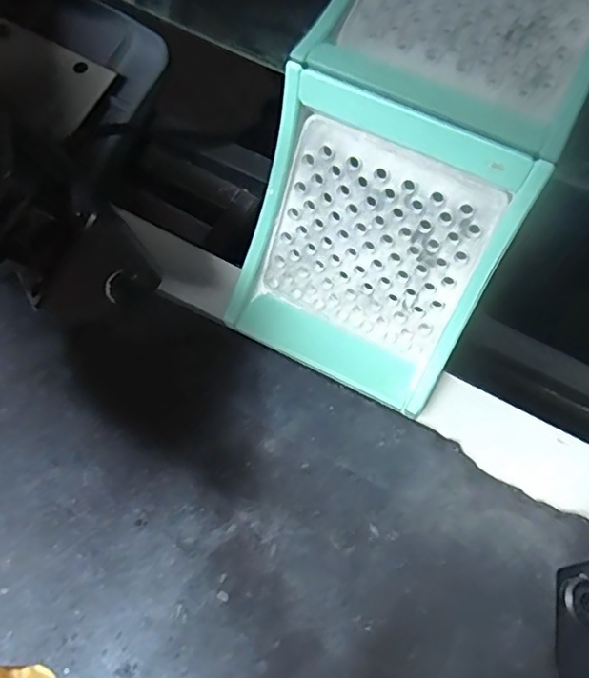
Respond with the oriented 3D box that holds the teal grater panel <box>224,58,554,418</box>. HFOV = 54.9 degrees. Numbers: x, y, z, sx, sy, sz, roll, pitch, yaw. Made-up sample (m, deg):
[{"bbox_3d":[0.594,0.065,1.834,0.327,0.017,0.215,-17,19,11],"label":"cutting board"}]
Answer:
[{"bbox_3d":[0.022,-0.027,0.177,0.074,0.088,0.012,27,35,10],"label":"teal grater panel"}]

